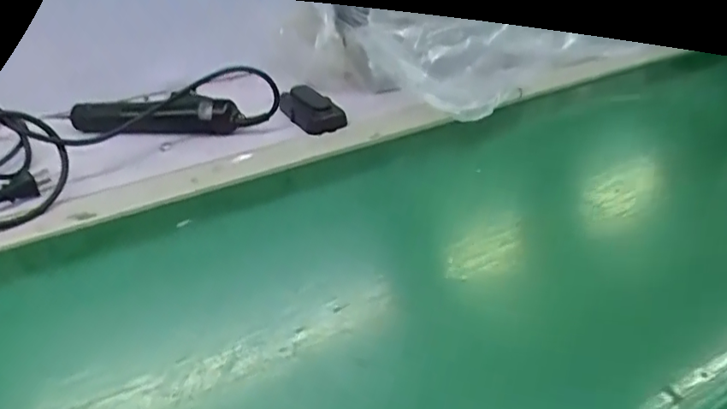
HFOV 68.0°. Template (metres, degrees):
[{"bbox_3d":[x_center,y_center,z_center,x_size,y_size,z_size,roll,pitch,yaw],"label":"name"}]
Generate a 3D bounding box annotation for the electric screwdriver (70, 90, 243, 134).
[{"bbox_3d":[-0.250,-0.106,0.641,0.204,0.046,0.043,-1,34,3],"label":"electric screwdriver"}]

